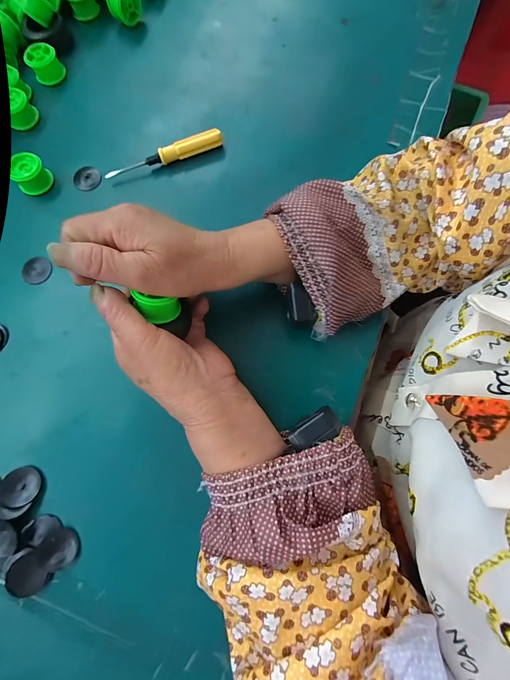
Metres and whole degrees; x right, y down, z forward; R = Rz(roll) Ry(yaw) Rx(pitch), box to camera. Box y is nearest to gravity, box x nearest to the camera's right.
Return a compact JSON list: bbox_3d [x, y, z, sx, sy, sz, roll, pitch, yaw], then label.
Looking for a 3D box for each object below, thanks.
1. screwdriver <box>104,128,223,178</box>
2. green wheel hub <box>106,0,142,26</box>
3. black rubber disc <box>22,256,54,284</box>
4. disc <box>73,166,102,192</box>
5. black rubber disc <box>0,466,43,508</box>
[{"bbox_3d":[-0.093,-0.191,0.300,0.123,0.021,0.012,-17,76,-3],"label":"screwdriver"},{"bbox_3d":[-0.155,-0.398,0.343,0.035,0.036,0.023,-35,78,-6],"label":"green wheel hub"},{"bbox_3d":[-0.209,-0.067,0.277,0.027,0.004,0.027,0,76,1],"label":"black rubber disc"},{"bbox_3d":[-0.175,-0.169,0.305,0.029,0.008,0.023,-43,79,-9],"label":"disc"},{"bbox_3d":[-0.189,0.117,0.232,0.031,0.007,0.027,1,76,1],"label":"black rubber disc"}]

